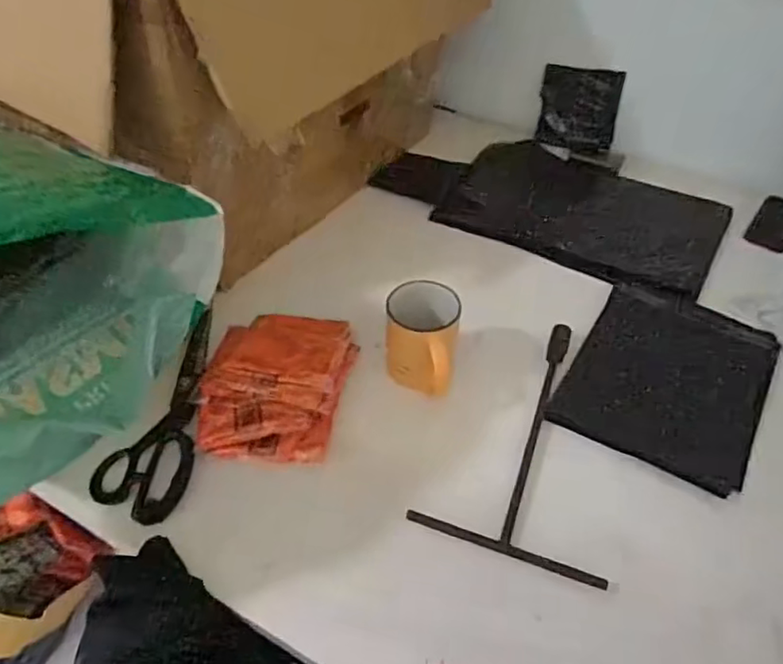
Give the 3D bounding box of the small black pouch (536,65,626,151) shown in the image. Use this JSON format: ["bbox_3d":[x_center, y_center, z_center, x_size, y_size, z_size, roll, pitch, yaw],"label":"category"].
[{"bbox_3d":[0.314,-0.375,1.010,0.127,0.126,0.011,16,36,21],"label":"small black pouch"}]

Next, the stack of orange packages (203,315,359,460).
[{"bbox_3d":[-0.120,0.046,0.644,0.140,0.043,0.183,7,46,7],"label":"stack of orange packages"}]

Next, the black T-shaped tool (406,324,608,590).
[{"bbox_3d":[0.159,0.100,0.629,0.174,0.017,0.298,19,48,17],"label":"black T-shaped tool"}]

